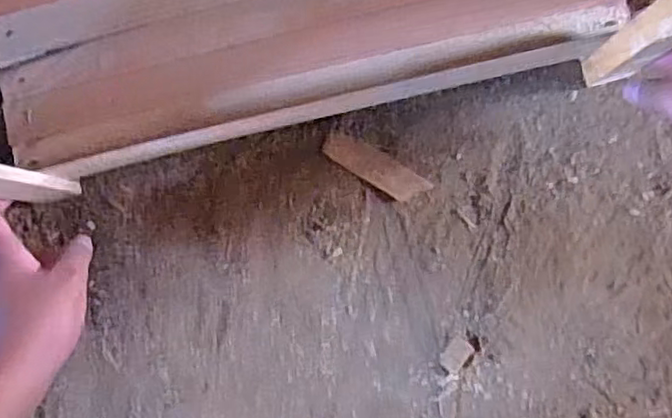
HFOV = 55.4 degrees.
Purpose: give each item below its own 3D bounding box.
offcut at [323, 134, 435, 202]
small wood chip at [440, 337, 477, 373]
[{"bbox_3d":[0.035,-0.036,0.562,0.095,0.004,0.028,32,90,5],"label":"offcut"},{"bbox_3d":[0.103,0.125,0.546,0.020,0.004,0.029,39,90,5],"label":"small wood chip"}]

